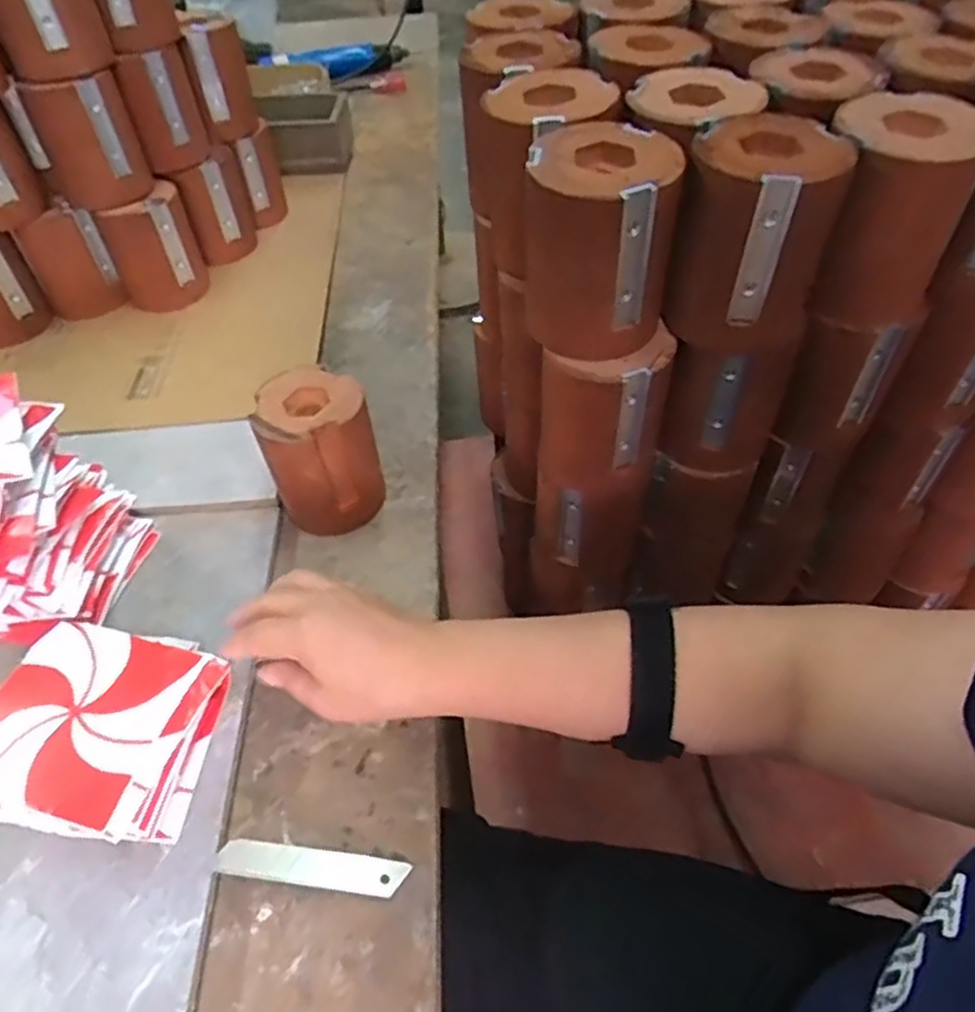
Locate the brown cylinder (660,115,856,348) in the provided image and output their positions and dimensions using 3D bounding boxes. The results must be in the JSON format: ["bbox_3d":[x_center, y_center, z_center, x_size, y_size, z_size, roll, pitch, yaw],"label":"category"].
[{"bbox_3d":[0.147,-0.148,0.409,0.078,0.101,0.075,12,50,12],"label":"brown cylinder"}]

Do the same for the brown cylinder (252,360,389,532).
[{"bbox_3d":[-0.121,-0.039,0.538,0.077,0.097,0.070,-18,51,-14],"label":"brown cylinder"}]

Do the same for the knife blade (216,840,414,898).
[{"bbox_3d":[-0.093,0.193,0.394,0.098,0.004,0.018,9,53,-1],"label":"knife blade"}]

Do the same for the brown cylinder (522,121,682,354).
[{"bbox_3d":[0.061,-0.143,0.409,0.078,0.099,0.077,1,49,2],"label":"brown cylinder"}]

